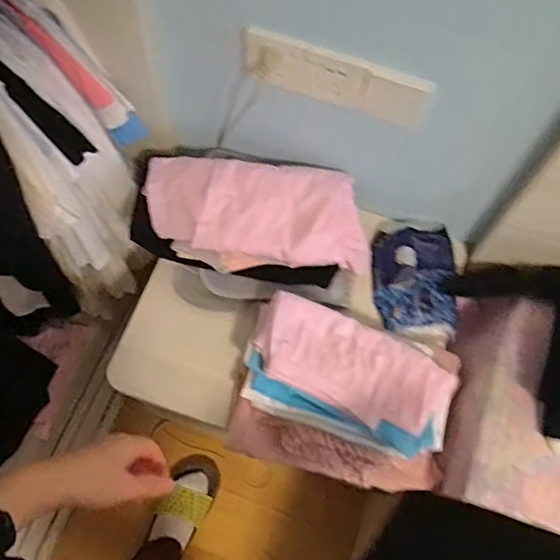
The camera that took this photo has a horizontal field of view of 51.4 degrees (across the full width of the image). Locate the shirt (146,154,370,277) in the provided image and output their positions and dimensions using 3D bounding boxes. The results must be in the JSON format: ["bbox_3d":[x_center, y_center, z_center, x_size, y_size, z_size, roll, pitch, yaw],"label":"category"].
[{"bbox_3d":[-0.037,-0.108,0.954,0.364,0.064,0.160,5,67,-1],"label":"shirt"}]

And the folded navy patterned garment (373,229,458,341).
[{"bbox_3d":[0.230,0.000,0.997,0.140,0.040,0.187,3,67,-2],"label":"folded navy patterned garment"}]

